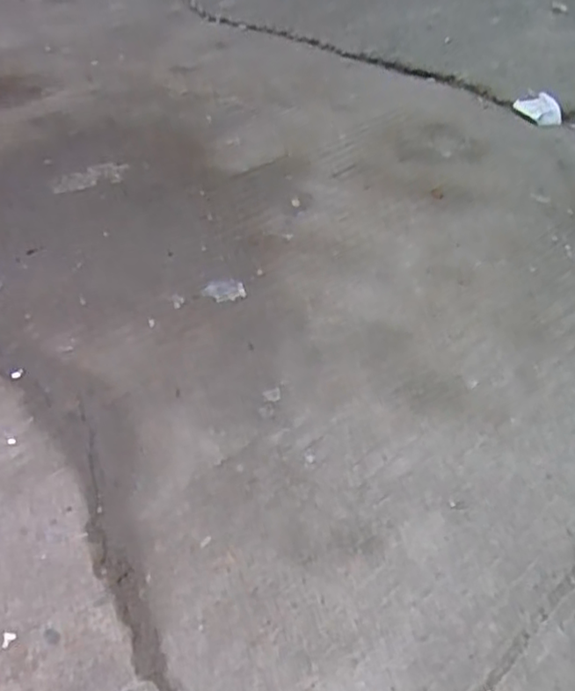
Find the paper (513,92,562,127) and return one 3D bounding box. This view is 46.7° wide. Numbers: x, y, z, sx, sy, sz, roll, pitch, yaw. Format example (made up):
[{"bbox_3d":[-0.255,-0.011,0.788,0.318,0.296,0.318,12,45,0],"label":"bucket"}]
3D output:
[{"bbox_3d":[0.600,-0.559,1.572,0.095,0.022,0.124,-10,42,-10],"label":"paper"}]

